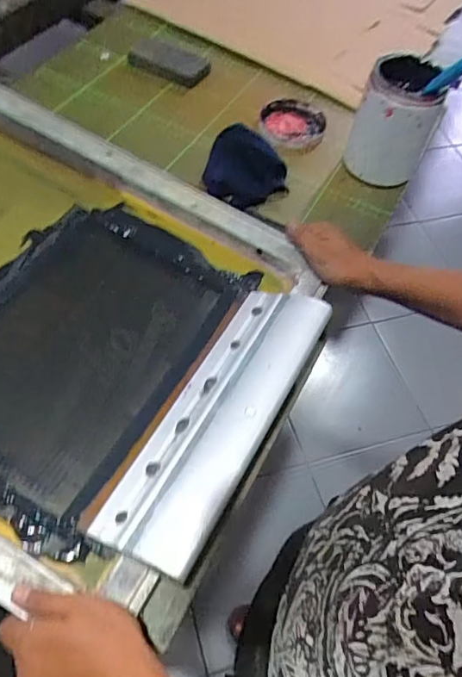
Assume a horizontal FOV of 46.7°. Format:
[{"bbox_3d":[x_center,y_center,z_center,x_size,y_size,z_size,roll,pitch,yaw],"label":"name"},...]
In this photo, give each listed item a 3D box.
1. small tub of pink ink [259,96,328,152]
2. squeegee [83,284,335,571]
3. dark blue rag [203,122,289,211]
[{"bbox_3d":[0.097,-0.336,0.830,0.098,0.022,0.101,2,55,-4],"label":"small tub of pink ink"},{"bbox_3d":[-0.010,0.068,0.507,0.108,0.030,0.298,14,54,26],"label":"squeegee"},{"bbox_3d":[0.024,-0.239,0.743,0.106,0.028,0.157,12,55,3],"label":"dark blue rag"}]

